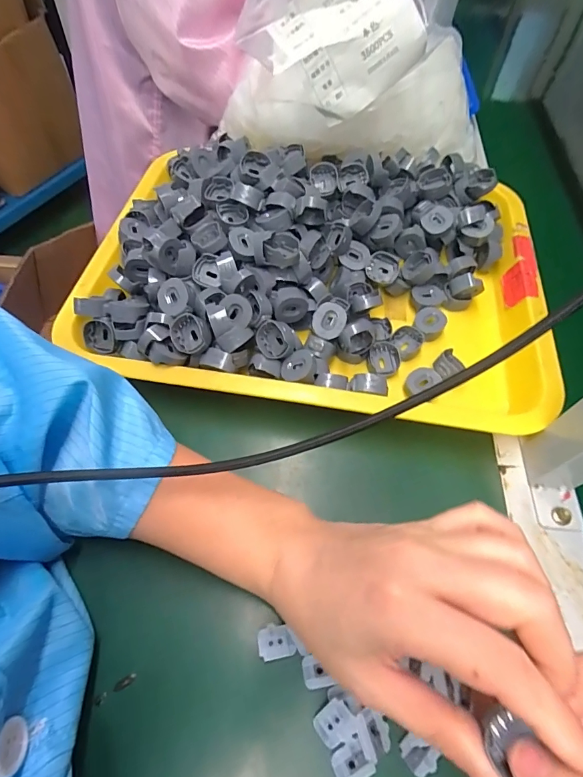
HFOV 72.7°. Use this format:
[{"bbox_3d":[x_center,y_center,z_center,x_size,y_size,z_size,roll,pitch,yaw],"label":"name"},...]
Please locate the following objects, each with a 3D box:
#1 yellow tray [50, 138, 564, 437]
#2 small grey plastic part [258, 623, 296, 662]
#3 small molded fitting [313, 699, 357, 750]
[{"bbox_3d":[0.026,-0.110,0.343,0.374,0.077,0.274,10,58,5],"label":"yellow tray"},{"bbox_3d":[-0.009,0.146,0.228,0.020,0.004,0.017,-8,58,-6],"label":"small grey plastic part"},{"bbox_3d":[0.022,0.174,0.206,0.019,0.010,0.016,-34,64,-20],"label":"small molded fitting"}]

